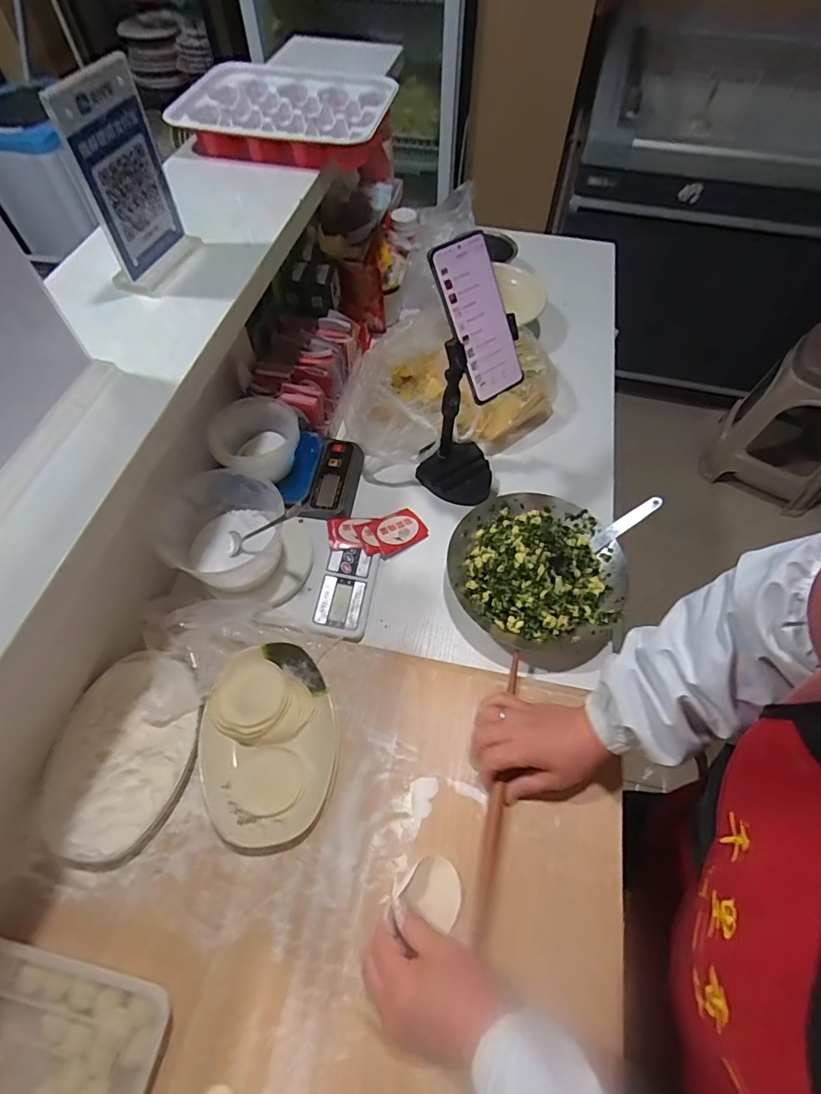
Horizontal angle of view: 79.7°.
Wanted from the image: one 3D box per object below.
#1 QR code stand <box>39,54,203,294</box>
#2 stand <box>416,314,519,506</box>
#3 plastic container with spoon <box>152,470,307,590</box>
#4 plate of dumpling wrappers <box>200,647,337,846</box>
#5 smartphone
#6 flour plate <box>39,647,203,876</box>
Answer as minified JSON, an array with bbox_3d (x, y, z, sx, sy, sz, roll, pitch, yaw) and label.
[{"bbox_3d":[-0.264,-0.339,0.465,0.032,0.166,0.098,19,61,10],"label":"QR code stand"},{"bbox_3d":[0.078,-0.163,0.643,0.105,0.253,0.095,-33,65,-20],"label":"stand"},{"bbox_3d":[-0.215,-0.016,0.596,0.108,0.112,0.136,7,59,3],"label":"plastic container with spoon"},{"bbox_3d":[-0.150,0.199,0.514,0.132,0.031,0.192,-8,59,-6],"label":"plate of dumpling wrappers"},{"bbox_3d":[0.075,-0.243,0.527,0.072,0.159,0.014,-31,27,-16],"label":"smartphone"},{"bbox_3d":[-0.290,0.206,0.501,0.131,0.046,0.195,-1,58,-2],"label":"flour plate"}]

